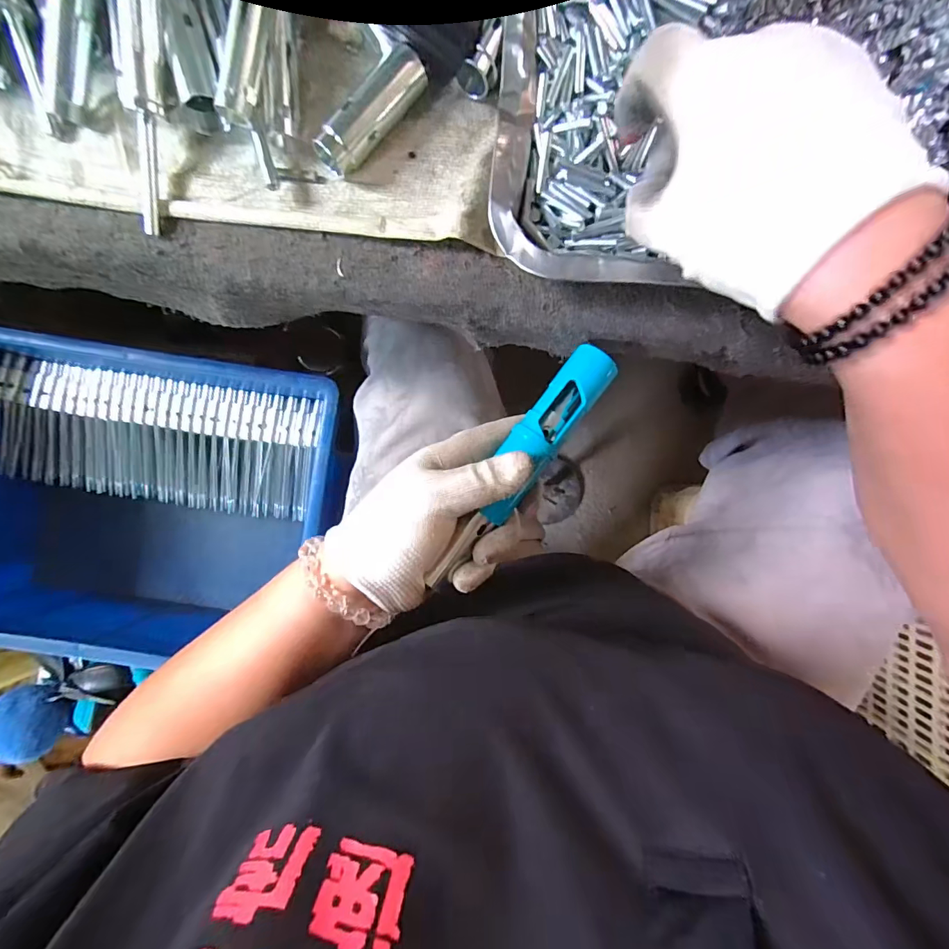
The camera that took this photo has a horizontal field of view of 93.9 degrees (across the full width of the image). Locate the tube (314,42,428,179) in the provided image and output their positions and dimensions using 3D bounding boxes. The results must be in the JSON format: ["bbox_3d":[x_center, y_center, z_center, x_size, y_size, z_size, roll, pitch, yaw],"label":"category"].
[{"bbox_3d":[-0.056,-0.196,0.242,0.020,0.022,0.072,42,89,0],"label":"tube"}]

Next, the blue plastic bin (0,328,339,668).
[{"bbox_3d":[-0.347,0.026,0.476,0.400,0.135,0.288,7,90,-1],"label":"blue plastic bin"}]

